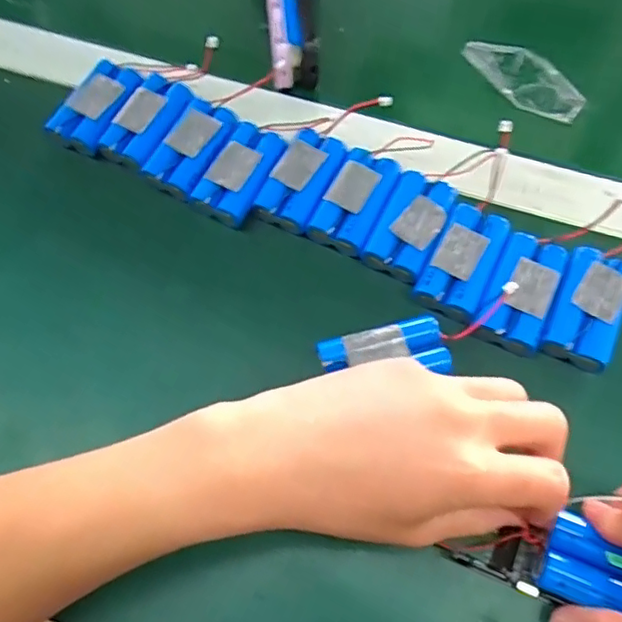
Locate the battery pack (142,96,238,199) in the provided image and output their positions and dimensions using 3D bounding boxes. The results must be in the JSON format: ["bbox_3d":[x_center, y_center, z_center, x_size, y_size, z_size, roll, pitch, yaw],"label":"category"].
[{"bbox_3d":[-0.073,-0.104,0.366,0.034,0.015,0.067,23,65,11],"label":"battery pack"}]

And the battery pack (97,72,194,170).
[{"bbox_3d":[-0.103,-0.120,0.378,0.036,0.018,0.067,24,65,11],"label":"battery pack"}]

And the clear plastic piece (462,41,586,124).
[{"bbox_3d":[0.150,-0.164,0.417,0.043,0.007,0.089,-35,69,-17],"label":"clear plastic piece"}]

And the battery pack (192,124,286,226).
[{"bbox_3d":[-0.042,-0.085,0.360,0.036,0.014,0.066,26,66,12],"label":"battery pack"}]

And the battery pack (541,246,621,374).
[{"bbox_3d":[0.155,-0.003,0.327,0.035,0.017,0.069,24,66,11],"label":"battery pack"}]

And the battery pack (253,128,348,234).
[{"bbox_3d":[-0.004,-0.081,0.360,0.034,0.016,0.067,25,66,12],"label":"battery pack"}]

